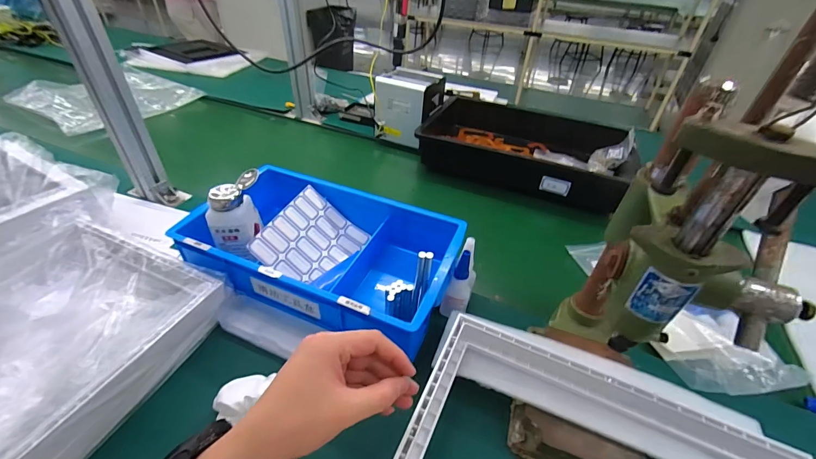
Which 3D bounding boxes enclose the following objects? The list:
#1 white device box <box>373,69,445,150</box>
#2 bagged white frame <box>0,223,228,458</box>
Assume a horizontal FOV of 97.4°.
[{"bbox_3d":[0.002,-0.289,0.845,0.125,0.133,0.127,21,42,19],"label":"white device box"},{"bbox_3d":[-0.414,0.130,0.375,0.273,0.067,0.329,17,41,15],"label":"bagged white frame"}]

